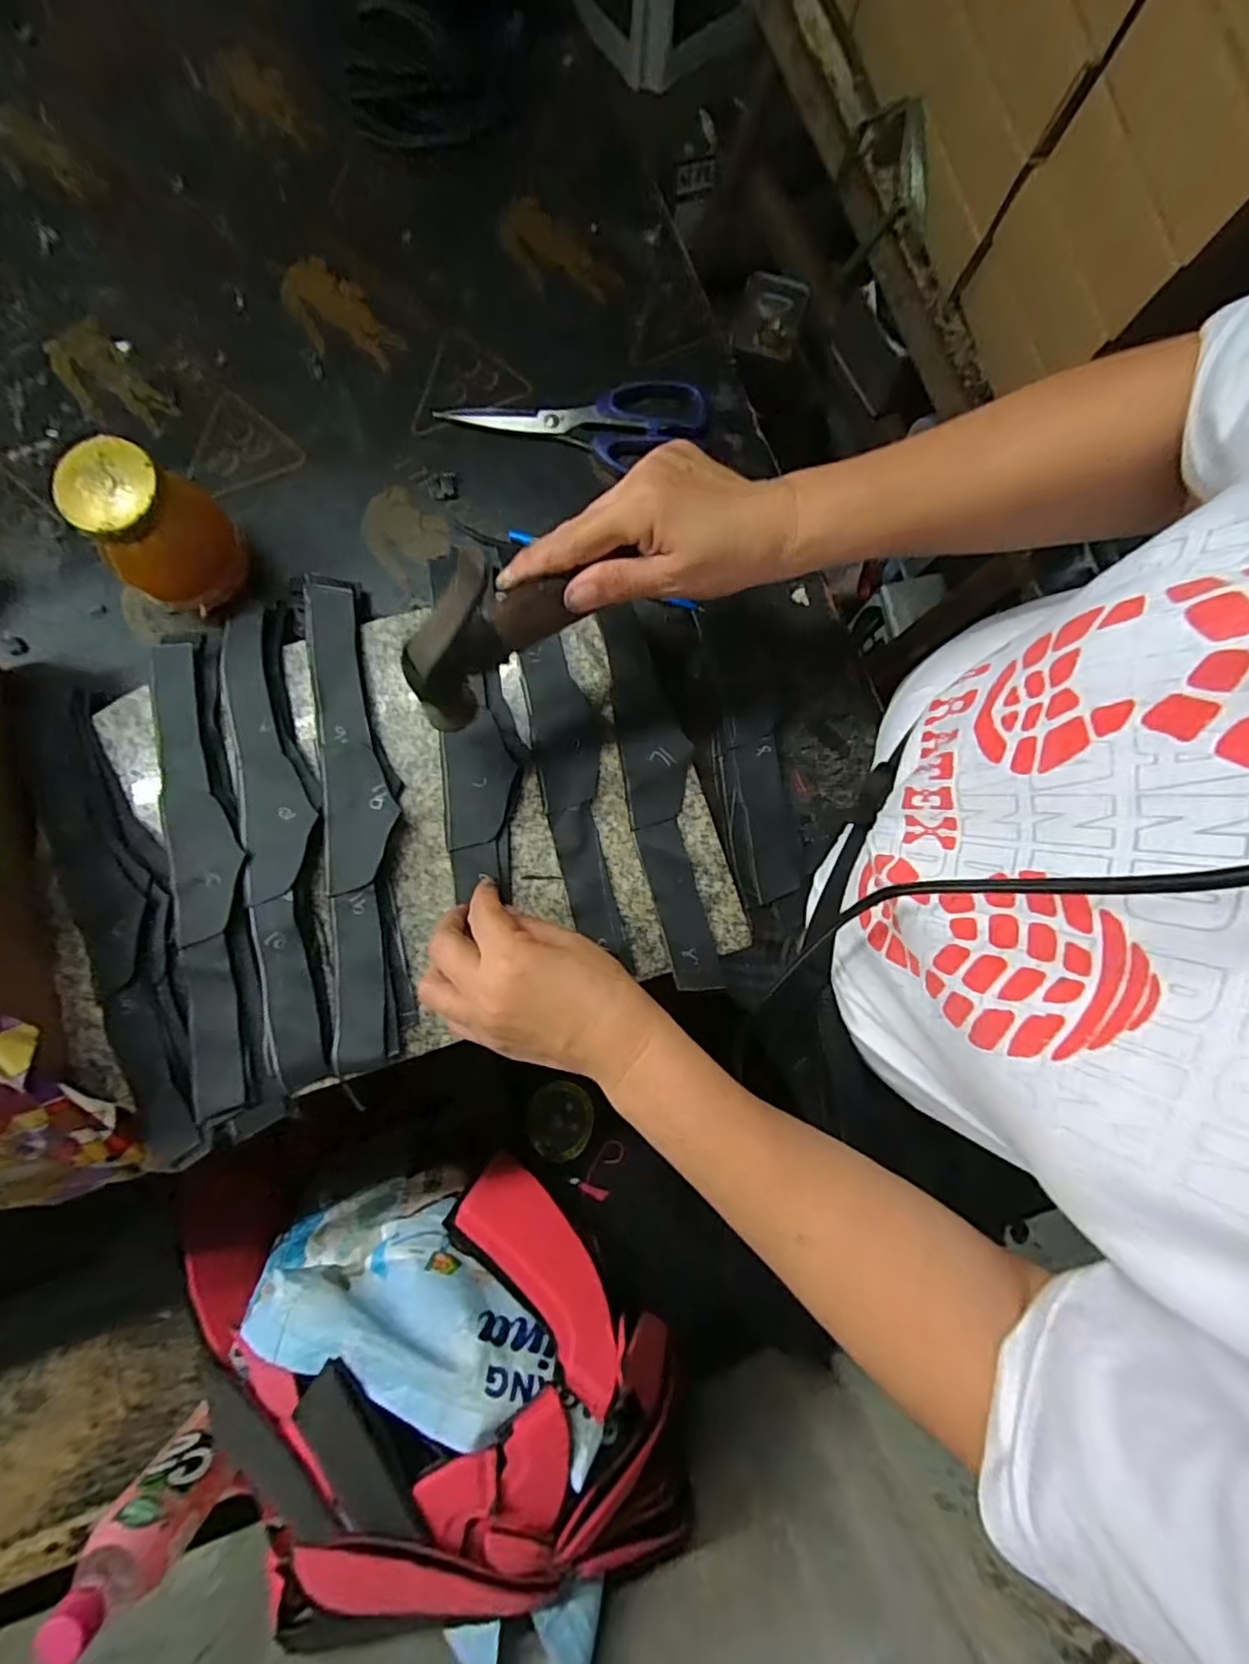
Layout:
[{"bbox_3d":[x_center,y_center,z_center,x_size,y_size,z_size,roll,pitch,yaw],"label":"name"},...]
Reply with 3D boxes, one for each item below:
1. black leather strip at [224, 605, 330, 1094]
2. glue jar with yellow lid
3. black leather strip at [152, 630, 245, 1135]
[{"bbox_3d":[-0.208,0.000,0.374,0.043,0.014,0.293,-12,84,-4],"label":"black leather strip"},{"bbox_3d":[-0.279,-0.179,0.381,0.064,0.094,0.071,41,79,4],"label":"glue jar with yellow lid"},{"bbox_3d":[-0.246,0.019,0.368,0.045,0.008,0.279,-12,82,5],"label":"black leather strip"}]

